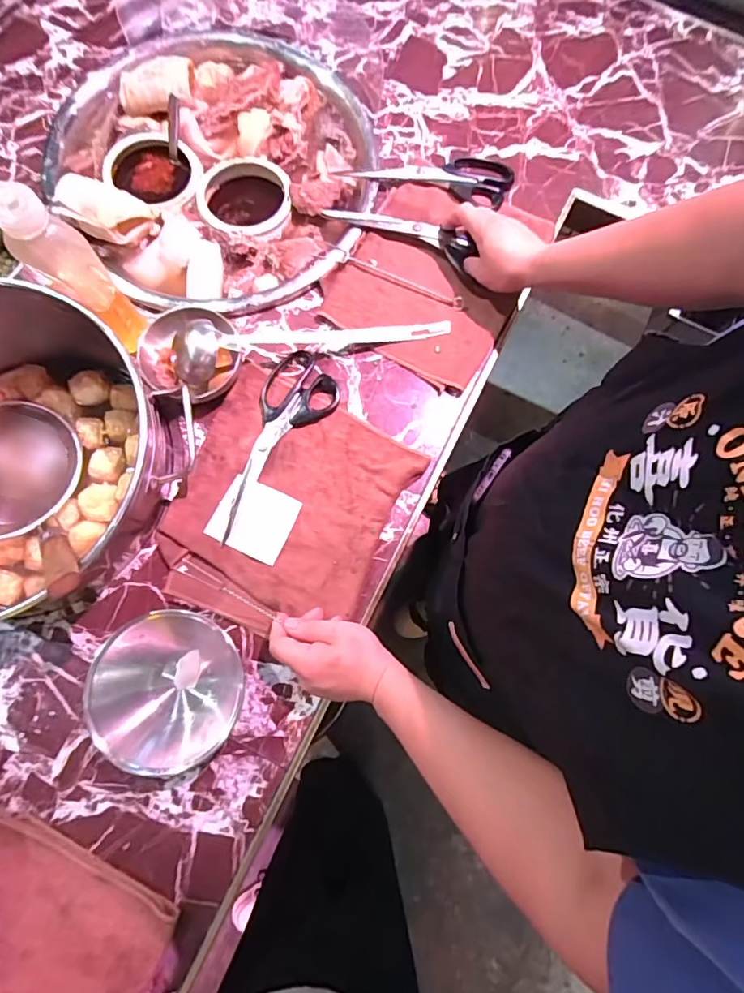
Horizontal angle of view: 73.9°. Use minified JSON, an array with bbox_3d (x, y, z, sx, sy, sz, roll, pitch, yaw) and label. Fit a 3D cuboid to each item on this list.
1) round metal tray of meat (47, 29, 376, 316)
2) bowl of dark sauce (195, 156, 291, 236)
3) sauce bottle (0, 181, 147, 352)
[{"bbox_3d":[-0.207,-0.453,0.663,0.406,0.042,0.439,0,77,-2],"label":"round metal tray of meat"},{"bbox_3d":[-0.172,-0.400,0.678,0.119,0.045,0.126,0,77,-2],"label":"bowl of dark sauce"},{"bbox_3d":[-0.301,-0.221,0.516,0.041,0.217,0.050,33,79,5],"label":"sauce bottle"}]

